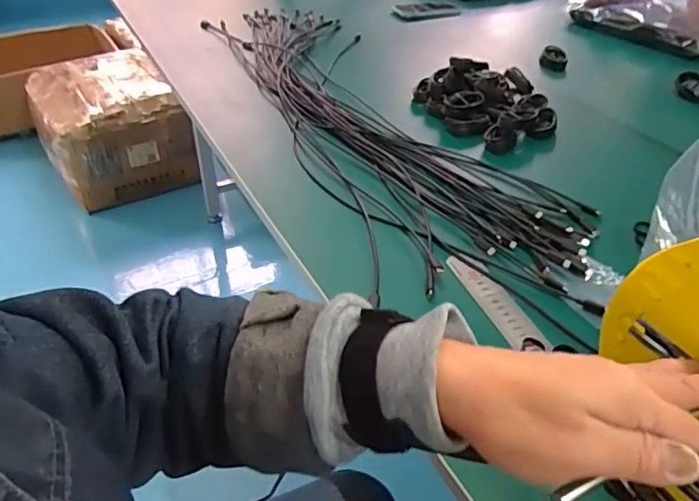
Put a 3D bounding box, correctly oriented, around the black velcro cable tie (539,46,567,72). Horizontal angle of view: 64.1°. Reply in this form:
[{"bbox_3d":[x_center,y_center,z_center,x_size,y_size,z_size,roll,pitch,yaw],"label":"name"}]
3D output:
[{"bbox_3d":[0.402,-0.376,1.098,0.049,0.034,0.047,15,40,16],"label":"black velcro cable tie"}]

